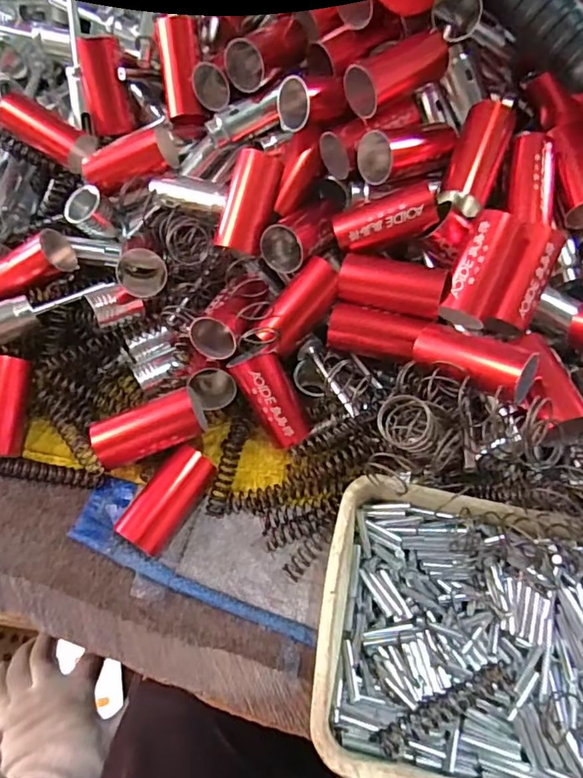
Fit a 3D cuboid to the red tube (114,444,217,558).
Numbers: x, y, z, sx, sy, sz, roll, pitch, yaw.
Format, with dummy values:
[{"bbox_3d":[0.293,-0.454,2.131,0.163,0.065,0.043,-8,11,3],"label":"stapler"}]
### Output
[{"bbox_3d":[-0.071,0.064,0.304,0.026,0.022,0.061,31,66,15],"label":"red tube"}]

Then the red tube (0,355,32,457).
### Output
[{"bbox_3d":[-0.183,0.011,0.330,0.025,0.021,0.061,3,80,2],"label":"red tube"}]

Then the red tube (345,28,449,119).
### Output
[{"bbox_3d":[0.066,-0.197,0.325,0.063,0.026,0.026,-33,67,-17],"label":"red tube"}]

